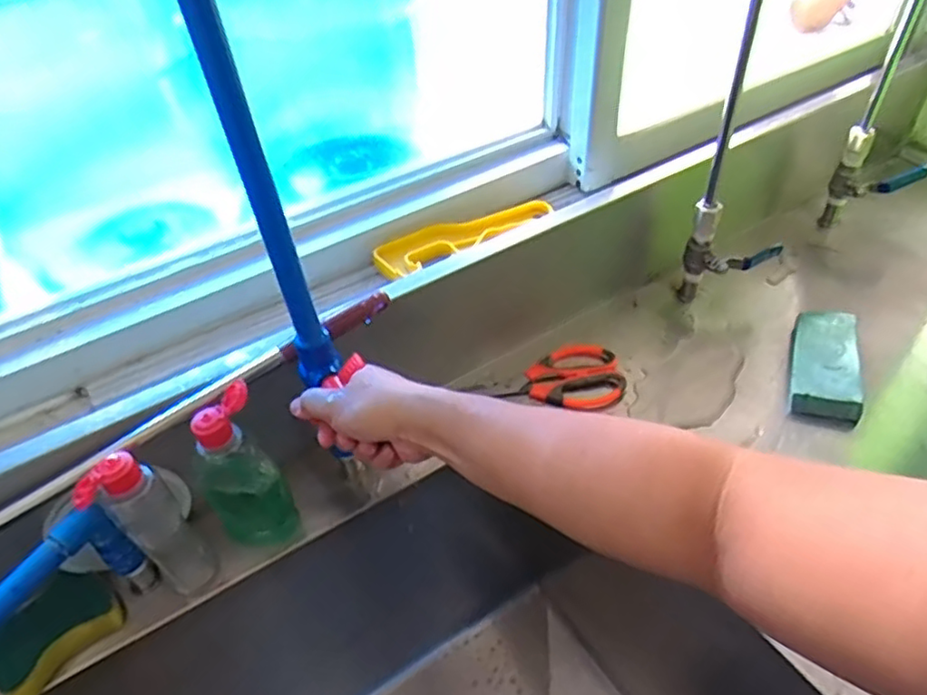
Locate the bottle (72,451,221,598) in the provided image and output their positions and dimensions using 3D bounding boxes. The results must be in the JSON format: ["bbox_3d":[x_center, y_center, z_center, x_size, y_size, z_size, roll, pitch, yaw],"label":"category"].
[{"bbox_3d":[-0.249,0.146,0.531,0.051,0.156,0.056,-2,44,2],"label":"bottle"}]

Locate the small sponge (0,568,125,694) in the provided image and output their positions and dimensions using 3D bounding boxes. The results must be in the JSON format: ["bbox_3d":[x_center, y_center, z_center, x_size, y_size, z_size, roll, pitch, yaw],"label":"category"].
[{"bbox_3d":[-0.332,0.227,0.529,0.058,0.034,0.098,30,54,31],"label":"small sponge"}]

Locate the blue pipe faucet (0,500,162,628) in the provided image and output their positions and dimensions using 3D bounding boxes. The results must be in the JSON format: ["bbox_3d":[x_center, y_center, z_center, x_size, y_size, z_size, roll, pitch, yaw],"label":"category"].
[{"bbox_3d":[-0.313,0.211,0.483,0.029,0.114,0.173,22,50,25],"label":"blue pipe faucet"}]

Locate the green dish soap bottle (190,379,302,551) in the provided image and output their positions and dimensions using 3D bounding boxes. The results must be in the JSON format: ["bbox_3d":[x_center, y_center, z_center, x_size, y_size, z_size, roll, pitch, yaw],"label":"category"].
[{"bbox_3d":[-0.187,0.112,0.558,0.063,0.163,0.041,-24,47,-20],"label":"green dish soap bottle"}]

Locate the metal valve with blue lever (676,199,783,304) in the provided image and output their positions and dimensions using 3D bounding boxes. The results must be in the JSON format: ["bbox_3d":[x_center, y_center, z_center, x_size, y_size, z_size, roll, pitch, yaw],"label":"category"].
[{"bbox_3d":[0.305,-0.105,0.753,0.098,0.135,0.060,18,48,21],"label":"metal valve with blue lever"}]

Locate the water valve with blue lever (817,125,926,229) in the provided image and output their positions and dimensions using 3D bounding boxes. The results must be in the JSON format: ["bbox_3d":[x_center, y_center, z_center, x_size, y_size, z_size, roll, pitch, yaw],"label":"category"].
[{"bbox_3d":[0.521,-0.201,0.843,0.095,0.158,0.034,13,47,17],"label":"water valve with blue lever"}]

